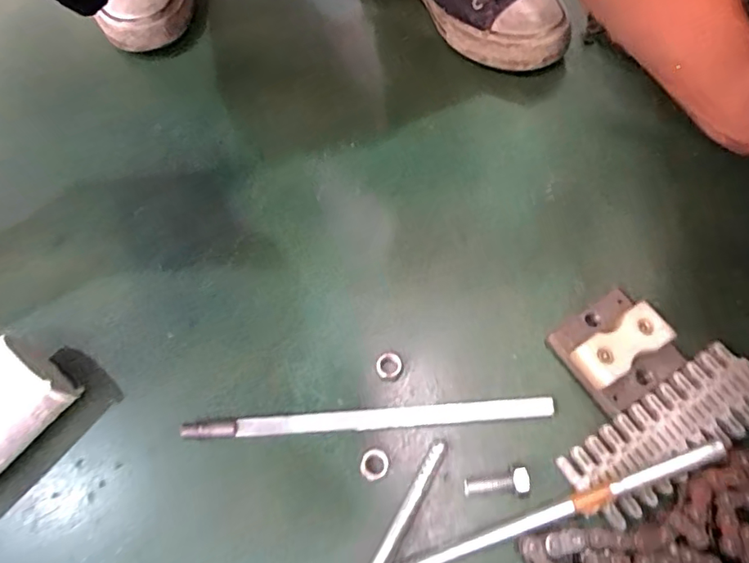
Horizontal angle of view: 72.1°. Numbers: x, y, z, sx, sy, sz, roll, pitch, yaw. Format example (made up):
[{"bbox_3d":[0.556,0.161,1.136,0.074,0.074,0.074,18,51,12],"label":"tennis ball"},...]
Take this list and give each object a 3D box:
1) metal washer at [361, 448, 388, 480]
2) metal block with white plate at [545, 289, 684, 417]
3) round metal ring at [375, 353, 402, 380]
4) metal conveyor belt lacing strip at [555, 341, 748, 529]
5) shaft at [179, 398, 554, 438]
[{"bbox_3d":[0.000,0.122,0.343,0.019,0.008,0.019,-12,67,-2],"label":"metal washer"},{"bbox_3d":[0.167,0.047,0.354,0.067,0.030,0.066,-33,69,-11],"label":"metal block with white plate"},{"bbox_3d":[0.010,0.061,0.369,0.019,0.007,0.019,-1,67,3],"label":"round metal ring"},{"bbox_3d":[0.194,0.099,0.340,0.146,0.017,0.050,-32,69,-10],"label":"metal conveyor belt lacing strip"},{"bbox_3d":[-0.004,0.092,0.350,0.247,0.017,0.013,-4,67,1],"label":"shaft"}]

